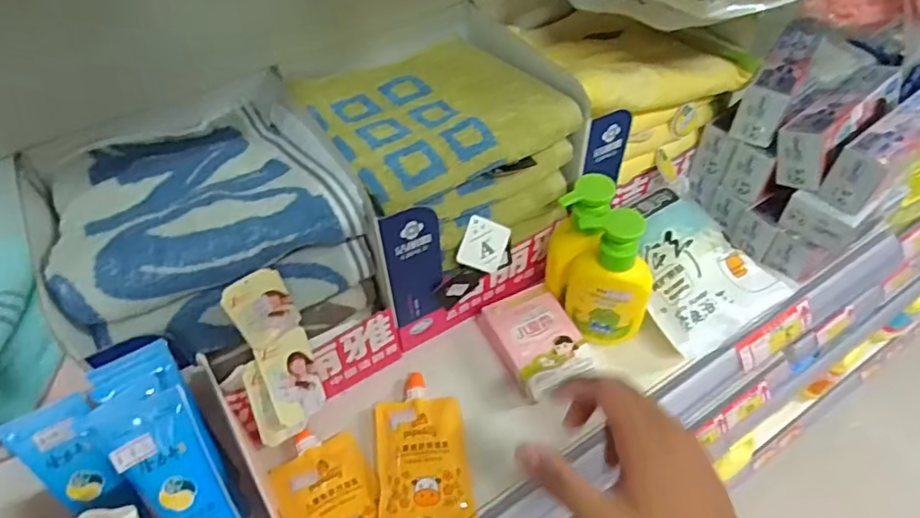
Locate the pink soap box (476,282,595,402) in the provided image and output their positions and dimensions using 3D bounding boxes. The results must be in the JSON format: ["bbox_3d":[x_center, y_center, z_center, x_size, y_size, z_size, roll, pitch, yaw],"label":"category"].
[{"bbox_3d":[0.070,0.073,0.524,0.070,0.023,0.099,-22,54,-16],"label":"pink soap box"}]

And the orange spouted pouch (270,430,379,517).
[{"bbox_3d":[-0.097,0.187,0.451,0.070,0.015,0.123,-27,55,-20],"label":"orange spouted pouch"}]

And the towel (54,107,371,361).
[{"bbox_3d":[-0.191,-0.023,0.445,0.185,0.118,0.181,-27,55,-20],"label":"towel"}]

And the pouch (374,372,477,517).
[{"bbox_3d":[-0.031,0.155,0.479,0.072,0.014,0.127,-7,51,-4],"label":"pouch"}]

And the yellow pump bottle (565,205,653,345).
[{"bbox_3d":[0.126,0.018,0.490,0.067,0.127,0.037,27,56,21],"label":"yellow pump bottle"}]

